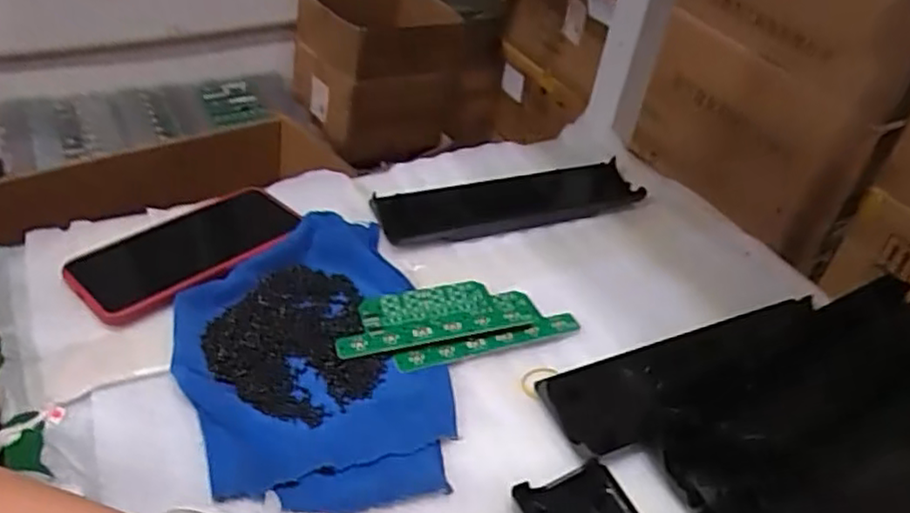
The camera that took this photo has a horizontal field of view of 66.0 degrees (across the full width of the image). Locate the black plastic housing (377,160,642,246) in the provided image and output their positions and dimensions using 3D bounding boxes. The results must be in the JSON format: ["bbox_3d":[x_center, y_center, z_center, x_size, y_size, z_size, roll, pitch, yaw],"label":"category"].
[{"bbox_3d":[0.050,-0.049,0.629,0.242,0.018,0.071,-12,44,-22],"label":"black plastic housing"}]

